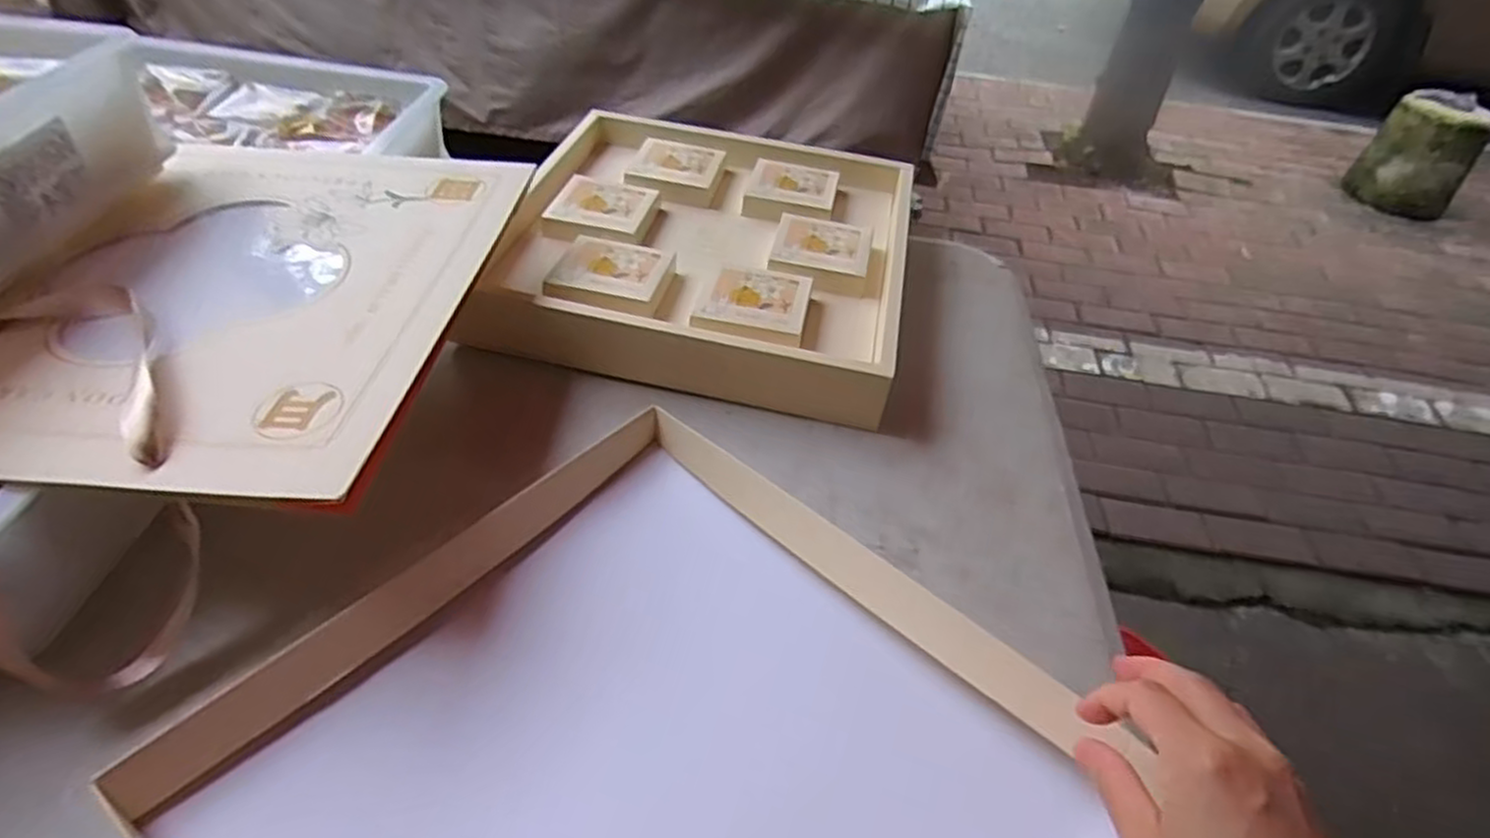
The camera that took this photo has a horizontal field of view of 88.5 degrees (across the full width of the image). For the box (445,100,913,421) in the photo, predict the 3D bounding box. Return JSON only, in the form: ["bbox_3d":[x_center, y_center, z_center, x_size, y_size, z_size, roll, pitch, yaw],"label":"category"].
[{"bbox_3d":[-0.028,-0.165,0.701,0.340,0.055,0.380,9,44,1],"label":"box"}]

